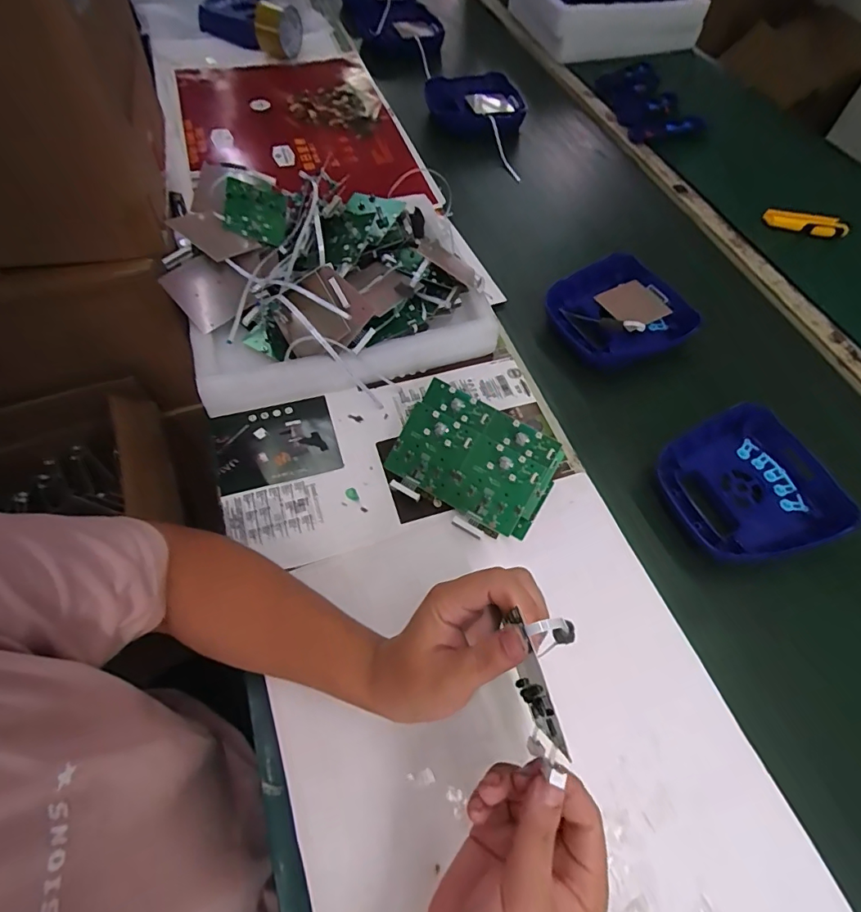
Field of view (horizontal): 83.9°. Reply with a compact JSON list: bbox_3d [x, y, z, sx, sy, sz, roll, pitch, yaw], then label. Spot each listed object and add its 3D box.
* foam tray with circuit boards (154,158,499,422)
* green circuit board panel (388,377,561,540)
[{"bbox_3d":[-0.129,-0.233,0.606,0.357,0.116,0.308,-16,62,-12],"label":"foam tray with circuit boards"},{"bbox_3d":[0.043,0.010,0.499,0.160,0.023,0.119,30,93,12],"label":"green circuit board panel"}]

